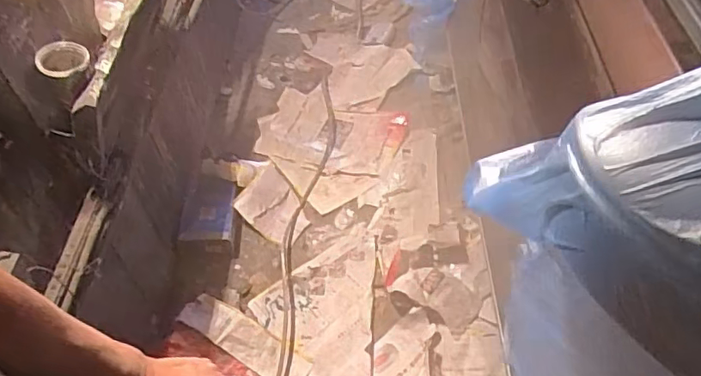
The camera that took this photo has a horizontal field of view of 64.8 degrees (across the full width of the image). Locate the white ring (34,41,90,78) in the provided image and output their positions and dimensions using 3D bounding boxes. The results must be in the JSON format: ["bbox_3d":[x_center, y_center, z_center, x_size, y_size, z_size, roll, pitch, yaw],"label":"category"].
[{"bbox_3d":[-0.569,-0.256,1.092,0.096,0.012,0.082,-10,72,-28],"label":"white ring"}]

